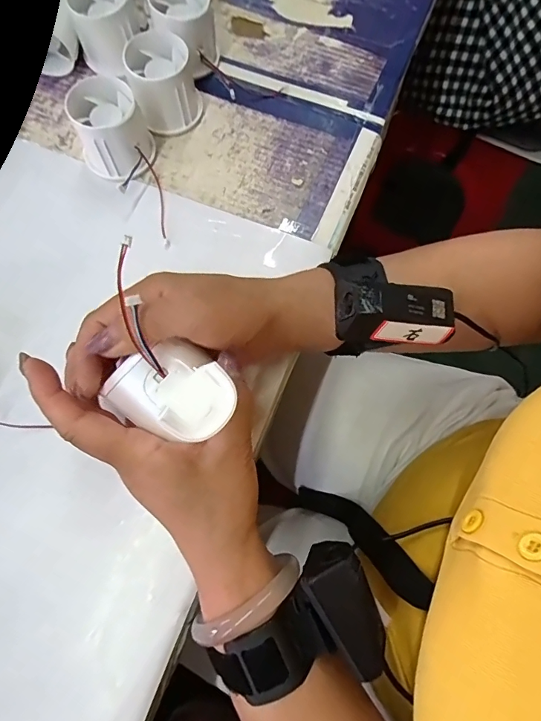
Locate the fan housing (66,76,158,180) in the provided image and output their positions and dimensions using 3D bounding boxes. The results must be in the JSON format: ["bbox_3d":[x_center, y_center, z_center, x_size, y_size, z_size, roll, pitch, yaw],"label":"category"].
[{"bbox_3d":[-0.125,-0.181,0.334,0.055,0.046,0.059,0,73,0],"label":"fan housing"}]

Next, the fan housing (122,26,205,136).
[{"bbox_3d":[-0.087,-0.227,0.349,0.052,0.049,0.055,0,73,0],"label":"fan housing"}]

